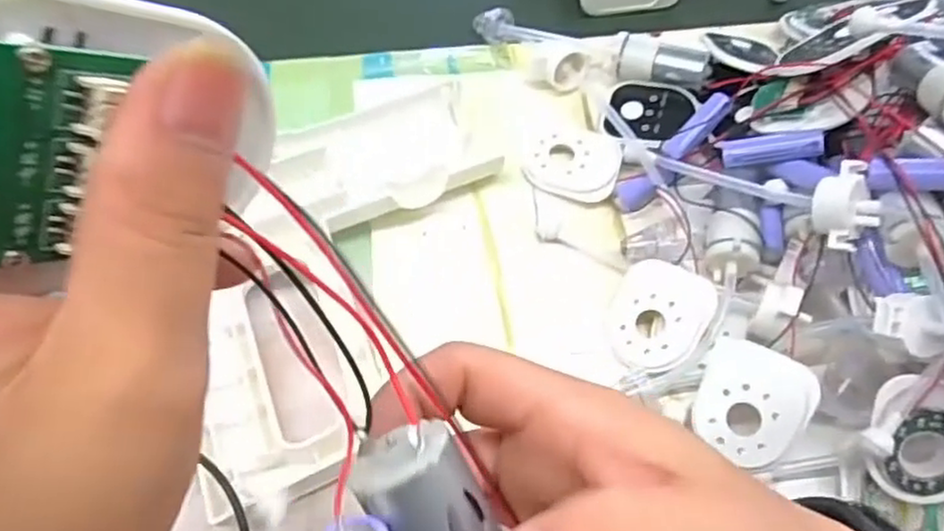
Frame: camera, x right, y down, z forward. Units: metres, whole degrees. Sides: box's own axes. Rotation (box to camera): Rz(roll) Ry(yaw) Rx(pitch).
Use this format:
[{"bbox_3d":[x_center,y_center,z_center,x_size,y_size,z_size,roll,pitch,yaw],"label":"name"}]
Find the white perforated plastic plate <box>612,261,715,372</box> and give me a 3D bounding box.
[{"bbox_3d":[0.097,0.028,0.364,0.048,0.012,0.056,24,77,24],"label":"white perforated plastic plate"}]

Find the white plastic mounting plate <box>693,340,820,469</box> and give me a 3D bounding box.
[{"bbox_3d":[0.132,0.064,0.329,0.051,0.010,0.051,-7,72,24],"label":"white plastic mounting plate"}]

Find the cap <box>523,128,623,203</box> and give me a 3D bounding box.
[{"bbox_3d":[0.060,-0.062,0.416,0.055,0.010,0.043,21,61,10],"label":"cap"}]

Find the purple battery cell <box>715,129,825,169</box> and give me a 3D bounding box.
[{"bbox_3d":[0.161,-0.063,0.377,0.051,0.010,0.014,-3,55,28],"label":"purple battery cell"}]

